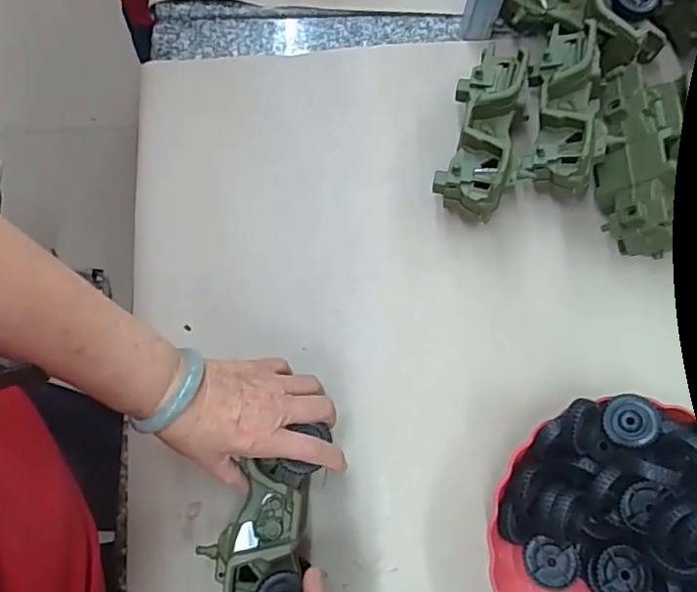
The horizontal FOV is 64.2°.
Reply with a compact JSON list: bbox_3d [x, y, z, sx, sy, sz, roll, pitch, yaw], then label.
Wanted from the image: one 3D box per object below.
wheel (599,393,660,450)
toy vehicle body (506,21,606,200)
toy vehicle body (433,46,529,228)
[{"bbox_3d":[0.234,0.103,0.462,0.042,0.017,0.042,-1,86,16],"label":"wheel"},{"bbox_3d":[0.219,-0.186,0.563,0.083,0.082,0.185,17,73,5],"label":"toy vehicle body"},{"bbox_3d":[0.132,-0.161,0.554,0.066,0.080,0.177,15,73,4],"label":"toy vehicle body"}]

